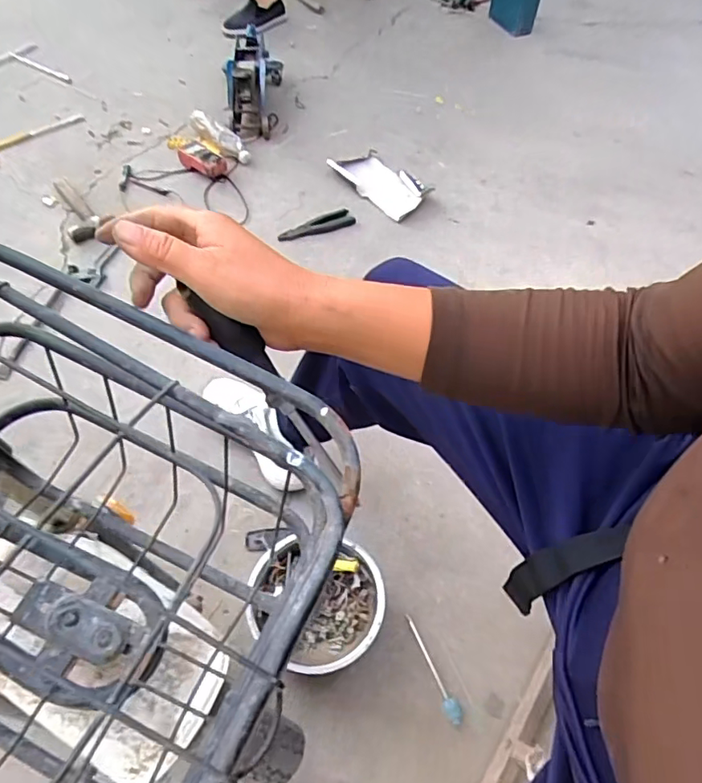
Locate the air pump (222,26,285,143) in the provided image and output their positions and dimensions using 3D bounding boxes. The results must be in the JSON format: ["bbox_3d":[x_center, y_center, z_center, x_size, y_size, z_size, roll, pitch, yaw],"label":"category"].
[{"bbox_3d":[-0.246,-0.796,1.411,0.118,0.134,0.334,2,57,1],"label":"air pump"}]

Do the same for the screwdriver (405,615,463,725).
[{"bbox_3d":[0.109,0.377,0.748,0.023,0.014,0.143,-21,59,-15],"label":"screwdriver"}]

